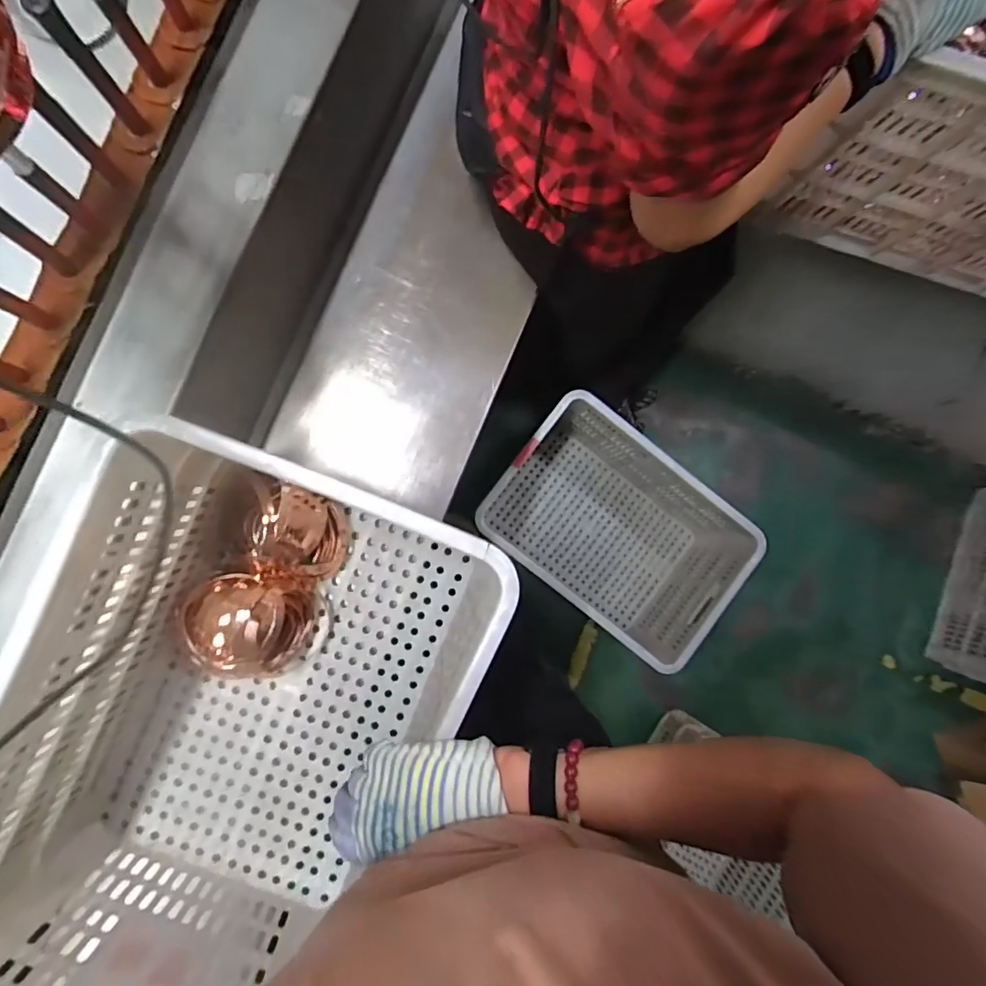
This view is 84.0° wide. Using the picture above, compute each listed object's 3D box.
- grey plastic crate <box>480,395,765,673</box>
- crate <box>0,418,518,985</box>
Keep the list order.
[{"bbox_3d":[0.248,0.066,1.185,0.492,0.305,0.334,38,89,-6],"label":"grey plastic crate"},{"bbox_3d":[-0.238,0.224,0.553,0.333,0.279,0.512,23,91,-6],"label":"crate"}]

